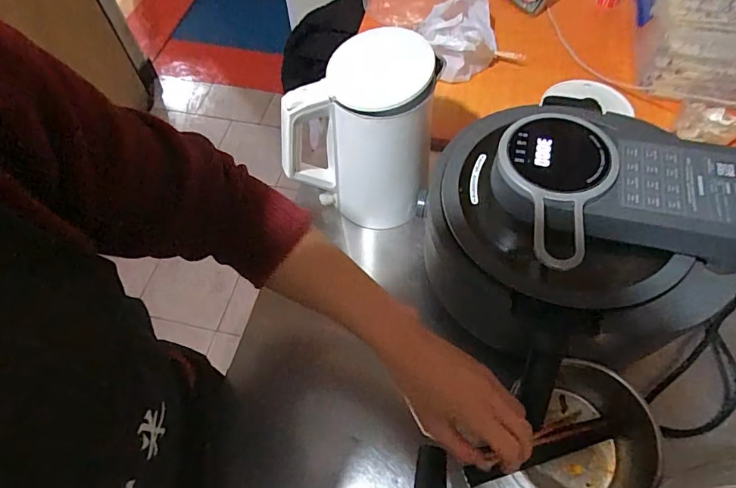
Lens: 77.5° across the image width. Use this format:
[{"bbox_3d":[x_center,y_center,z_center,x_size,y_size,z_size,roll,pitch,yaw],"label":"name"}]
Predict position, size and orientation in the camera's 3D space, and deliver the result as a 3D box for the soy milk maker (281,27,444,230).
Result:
[{"bbox_3d":[-0.011,-0.135,0.601,0.178,0.246,0.129,8,60,7],"label":"soy milk maker"}]

